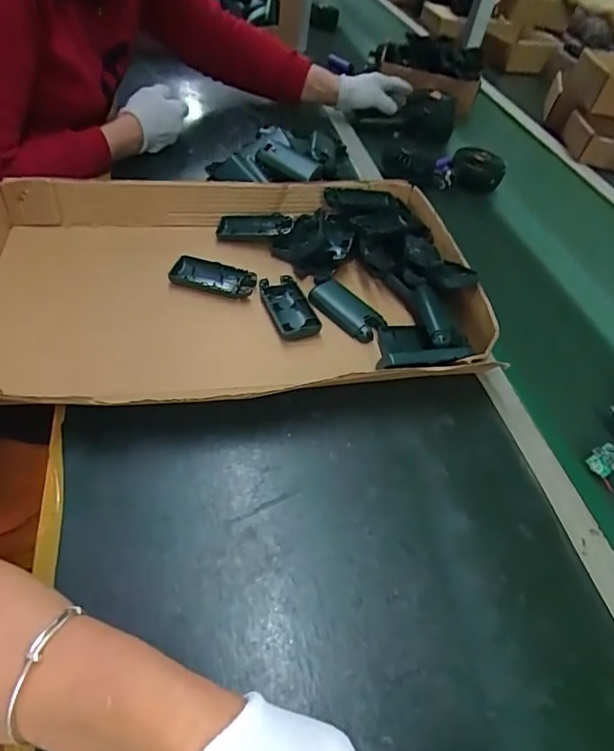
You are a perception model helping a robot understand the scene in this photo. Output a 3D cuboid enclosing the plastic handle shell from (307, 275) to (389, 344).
[{"bbox_3d":[0.040,-0.076,0.538,0.043,0.014,0.100,-32,59,-29],"label":"plastic handle shell"}]

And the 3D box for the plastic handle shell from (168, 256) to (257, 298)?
[{"bbox_3d":[-0.106,-0.112,0.557,0.096,0.018,0.048,13,49,6],"label":"plastic handle shell"}]

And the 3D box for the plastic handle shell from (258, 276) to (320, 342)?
[{"bbox_3d":[-0.018,-0.075,0.536,0.051,0.019,0.089,-13,51,-16],"label":"plastic handle shell"}]

